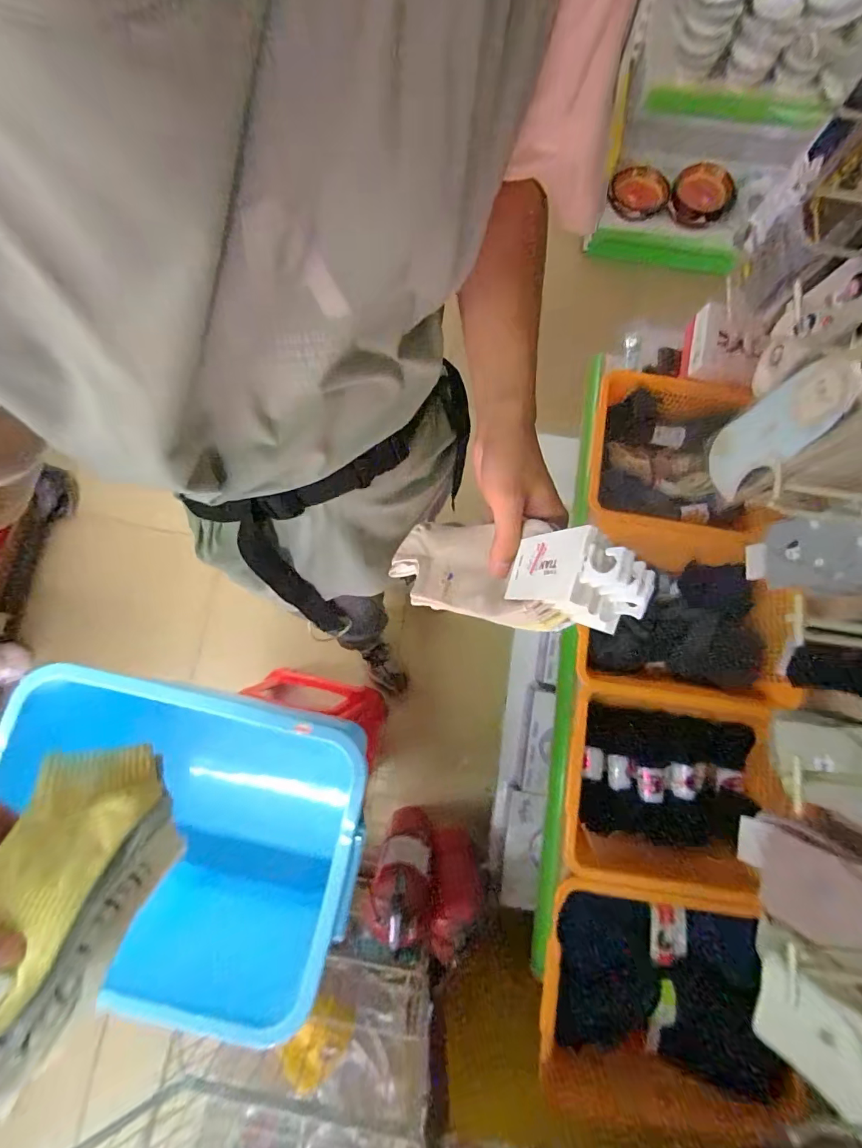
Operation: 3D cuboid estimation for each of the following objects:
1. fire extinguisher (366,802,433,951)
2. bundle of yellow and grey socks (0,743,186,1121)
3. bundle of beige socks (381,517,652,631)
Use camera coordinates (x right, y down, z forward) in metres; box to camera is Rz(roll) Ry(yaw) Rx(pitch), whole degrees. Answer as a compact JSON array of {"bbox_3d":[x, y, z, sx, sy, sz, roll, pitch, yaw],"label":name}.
[{"bbox_3d":[-0.063,0.678,1.008,0.122,0.404,0.142,1,80,1],"label":"fire extinguisher"},{"bbox_3d":[-0.278,0.247,0.319,0.107,0.083,0.228,19,46,-5],"label":"bundle of yellow and grey socks"},{"bbox_3d":[0.049,-0.002,0.328,0.045,0.215,0.075,29,78,-39],"label":"bundle of beige socks"}]

